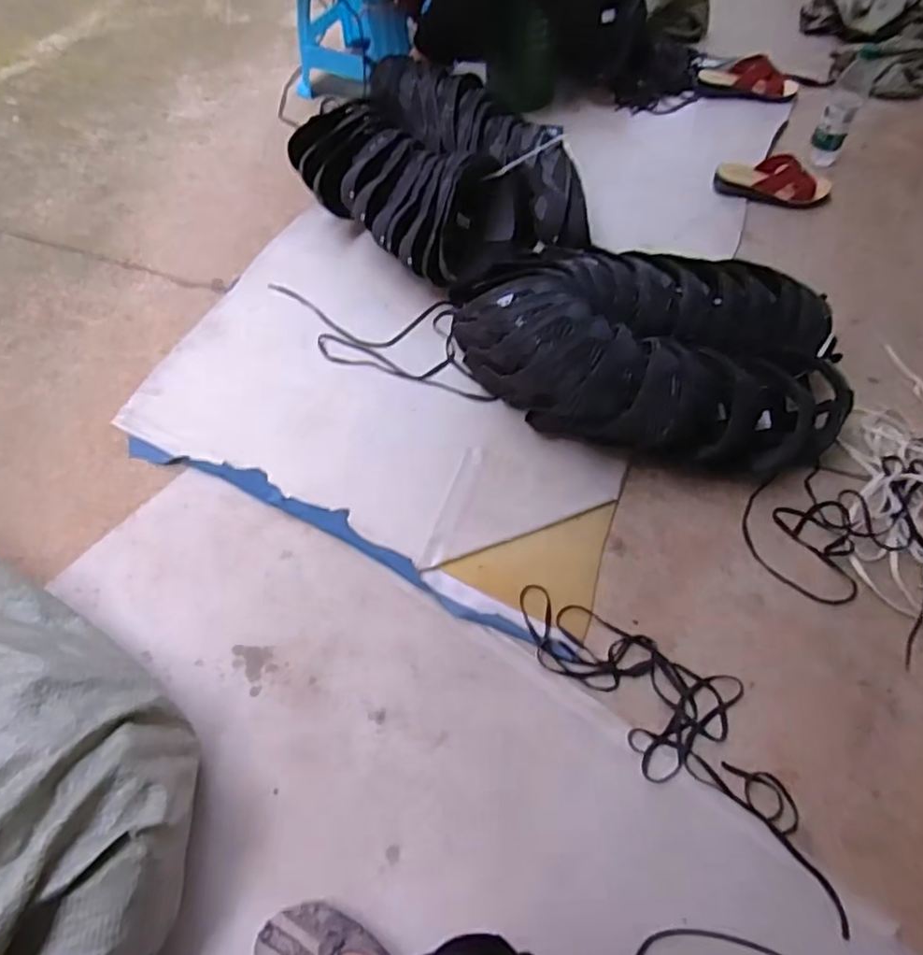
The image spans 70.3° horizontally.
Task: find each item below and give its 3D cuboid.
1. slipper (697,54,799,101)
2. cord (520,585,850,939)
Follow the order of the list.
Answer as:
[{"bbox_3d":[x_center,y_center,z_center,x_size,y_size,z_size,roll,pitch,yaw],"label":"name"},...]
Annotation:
[{"bbox_3d":[0.665,-0.918,1.507,0.218,0.066,0.094,14,58,8],"label":"slipper"},{"bbox_3d":[0.263,0.286,0.789,0.147,0.015,0.456,-39,65,-22],"label":"cord"}]

